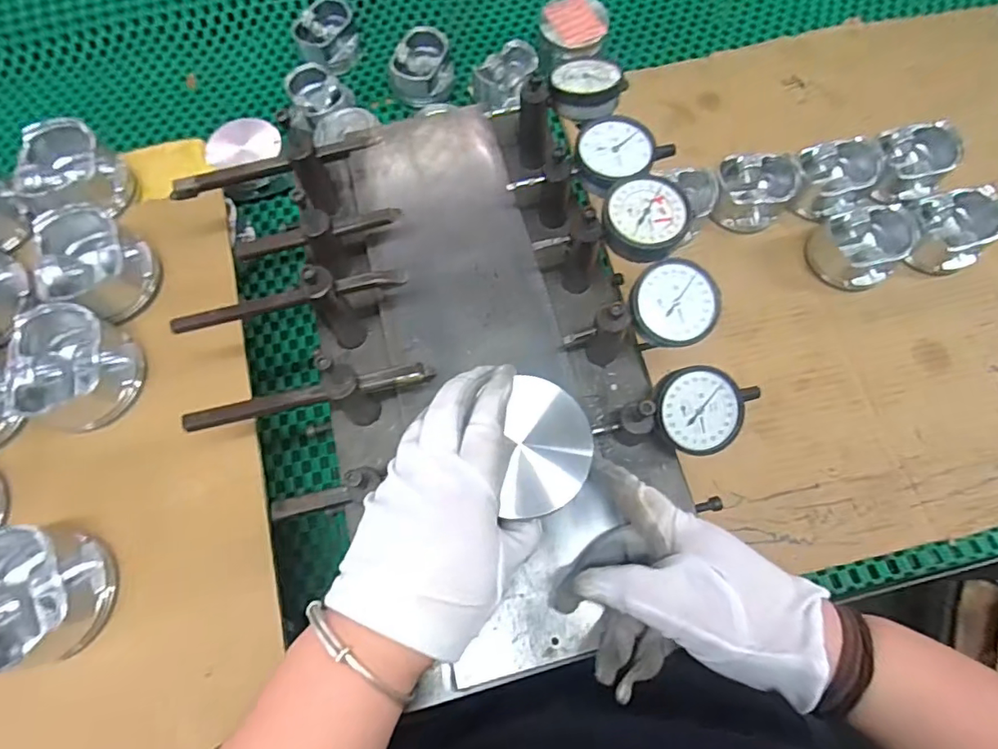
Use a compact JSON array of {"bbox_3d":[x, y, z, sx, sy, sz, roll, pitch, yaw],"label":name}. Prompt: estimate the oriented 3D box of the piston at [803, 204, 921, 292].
[{"bbox_3d":[0.358,-0.125,0.534,0.079,0.055,0.069,-10,70,-2],"label":"piston"}]

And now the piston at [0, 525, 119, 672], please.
[{"bbox_3d":[-0.286,0.134,0.331,0.071,0.043,0.079,-11,70,-2],"label":"piston"}]

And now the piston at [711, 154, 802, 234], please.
[{"bbox_3d":[0.264,-0.189,0.567,0.079,0.049,0.078,20,72,9],"label":"piston"}]

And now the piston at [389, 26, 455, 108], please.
[{"bbox_3d":[-0.092,-0.360,0.636,0.074,0.051,0.074,-4,70,0],"label":"piston"}]

